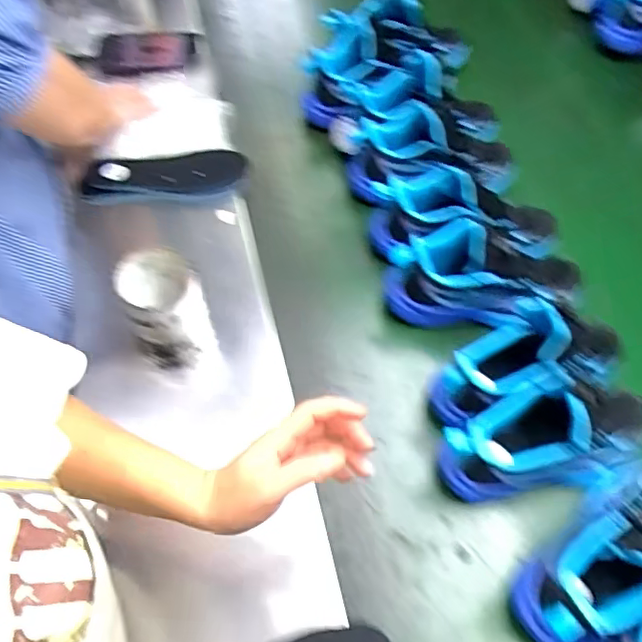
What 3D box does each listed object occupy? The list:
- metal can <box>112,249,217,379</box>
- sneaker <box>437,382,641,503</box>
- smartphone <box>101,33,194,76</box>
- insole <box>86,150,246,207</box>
[{"bbox_3d":[-0.173,-0.009,0.646,0.082,0.123,0.092,-23,62,-14],"label":"metal can"},{"bbox_3d":[0.241,0.117,0.581,0.241,0.143,0.082,-7,59,-6],"label":"sneaker"},{"bbox_3d":[-0.287,-0.436,0.933,0.159,0.017,0.065,2,96,13],"label":"smartphone"},{"bbox_3d":[-0.218,-0.203,0.800,0.223,0.031,0.083,-1,59,-2],"label":"insole"}]

